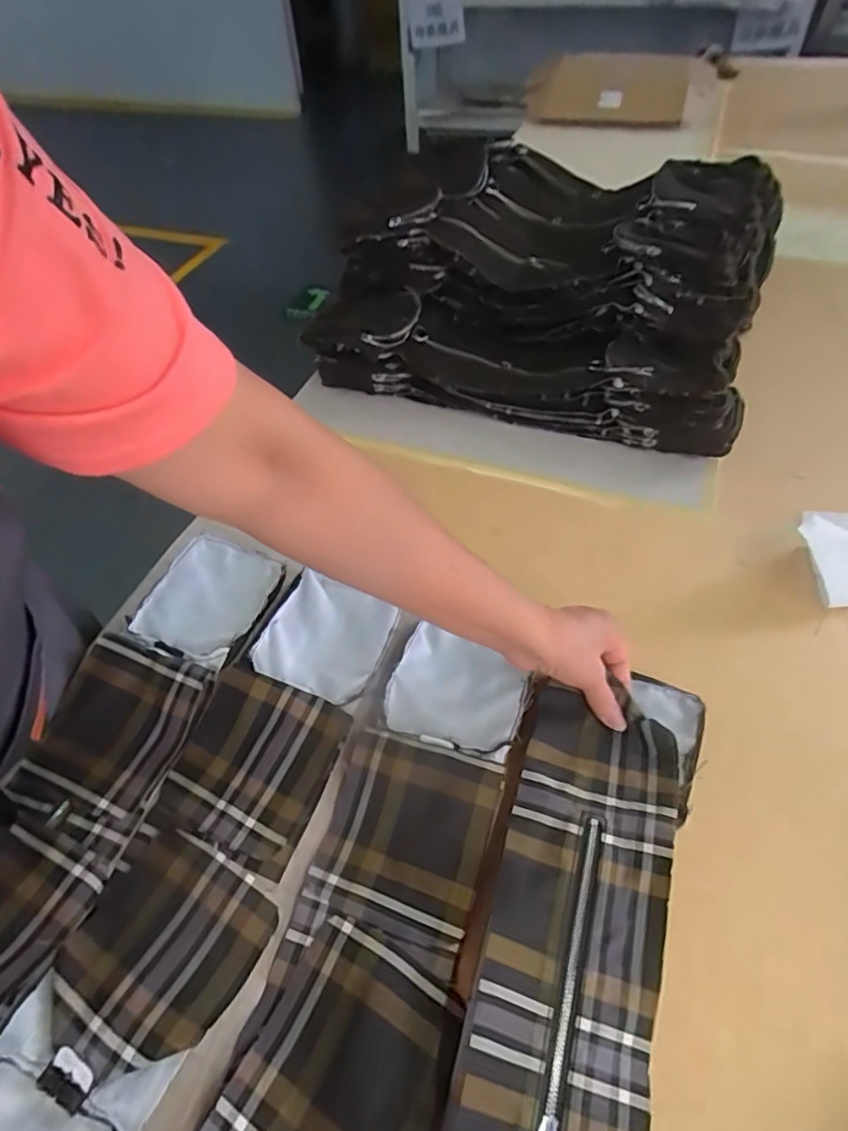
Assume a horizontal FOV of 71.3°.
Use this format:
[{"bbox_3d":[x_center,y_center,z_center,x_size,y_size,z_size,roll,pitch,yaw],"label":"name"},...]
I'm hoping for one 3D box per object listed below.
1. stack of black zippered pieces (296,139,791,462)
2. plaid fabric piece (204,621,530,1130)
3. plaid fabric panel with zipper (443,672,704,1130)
[{"bbox_3d":[0.163,-0.390,0.844,0.550,0.224,0.435,13,53,14],"label":"stack of black zippered pieces"},{"bbox_3d":[-0.037,0.256,0.388,0.124,0.025,0.487,15,53,14],"label":"plaid fabric piece"},{"bbox_3d":[0.084,0.288,0.347,0.119,0.038,0.511,13,52,12],"label":"plaid fabric panel with zipper"}]

